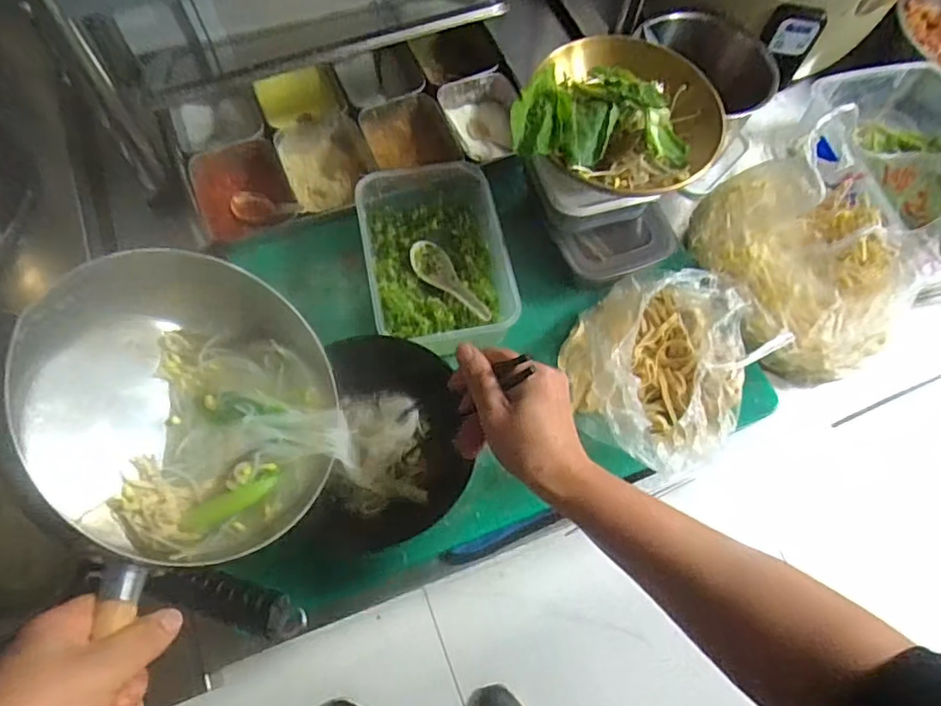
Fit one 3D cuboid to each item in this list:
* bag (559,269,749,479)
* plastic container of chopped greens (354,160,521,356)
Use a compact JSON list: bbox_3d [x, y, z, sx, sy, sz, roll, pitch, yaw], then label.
[{"bbox_3d":[0.202,0.005,0.623,0.233,0.100,0.186,-37,73,-17],"label":"bag"},{"bbox_3d":[-0.041,-0.106,0.679,0.150,0.066,0.209,-9,67,-7],"label":"plastic container of chopped greens"}]

